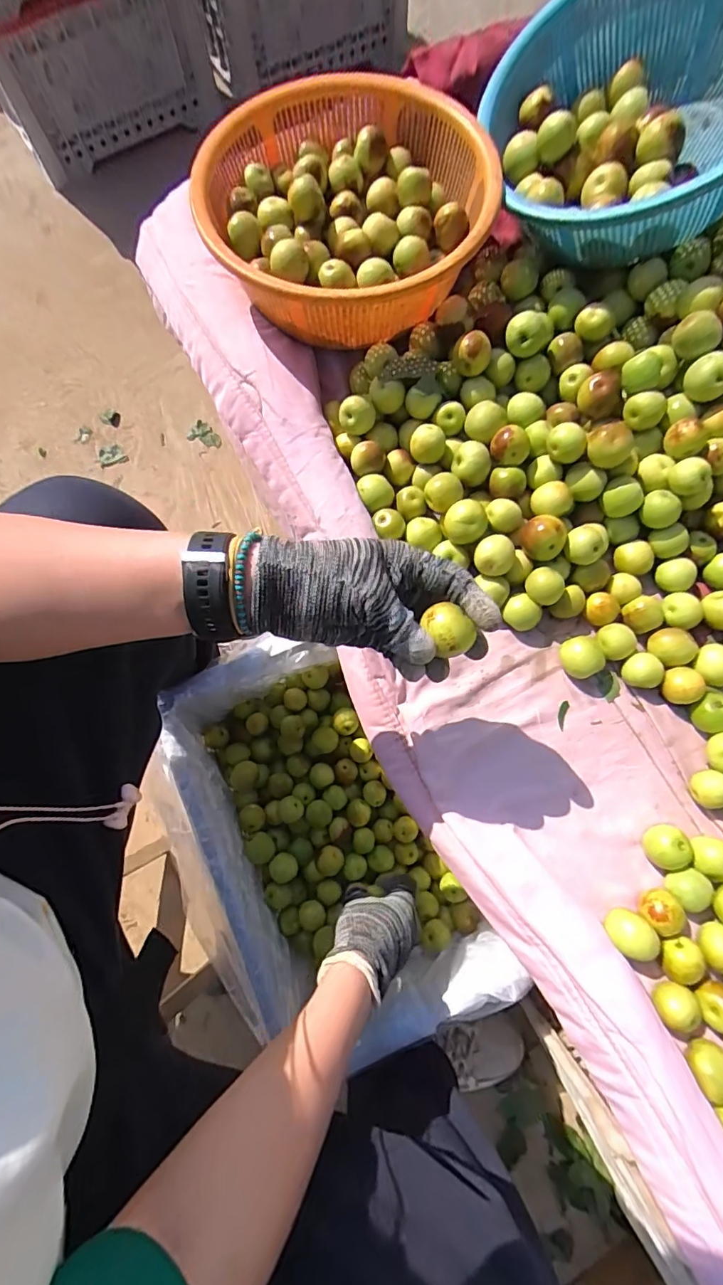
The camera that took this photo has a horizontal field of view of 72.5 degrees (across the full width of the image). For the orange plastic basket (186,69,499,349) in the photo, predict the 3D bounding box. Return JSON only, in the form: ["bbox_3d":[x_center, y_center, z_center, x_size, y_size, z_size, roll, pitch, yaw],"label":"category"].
[{"bbox_3d":[-0.011,-0.377,0.443,0.246,0.095,0.231,0,77,0],"label":"orange plastic basket"}]

